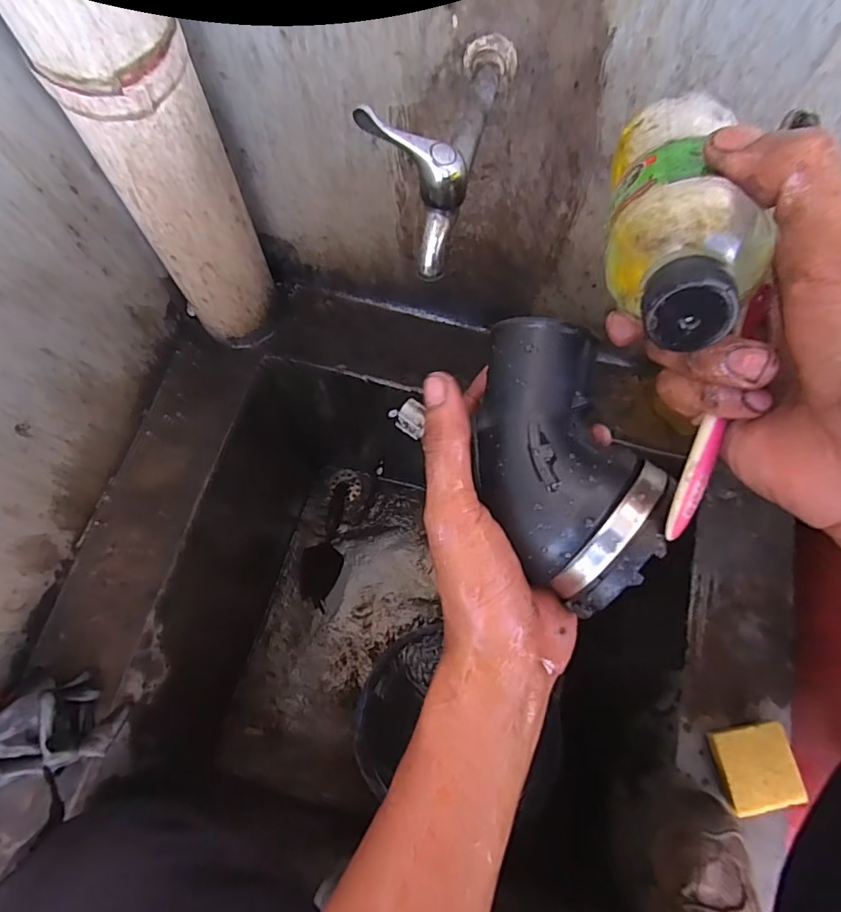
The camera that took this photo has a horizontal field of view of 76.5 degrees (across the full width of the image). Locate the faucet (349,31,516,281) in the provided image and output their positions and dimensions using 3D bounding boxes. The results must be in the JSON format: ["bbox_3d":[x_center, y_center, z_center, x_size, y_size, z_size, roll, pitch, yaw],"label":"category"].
[{"bbox_3d":[0.013,-0.225,0.355,0.071,0.069,0.191,19,72,5],"label":"faucet"}]

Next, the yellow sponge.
[{"bbox_3d":[0.344,0.316,0.542,0.072,0.018,0.078,-11,72,-5],"label":"yellow sponge"}]

